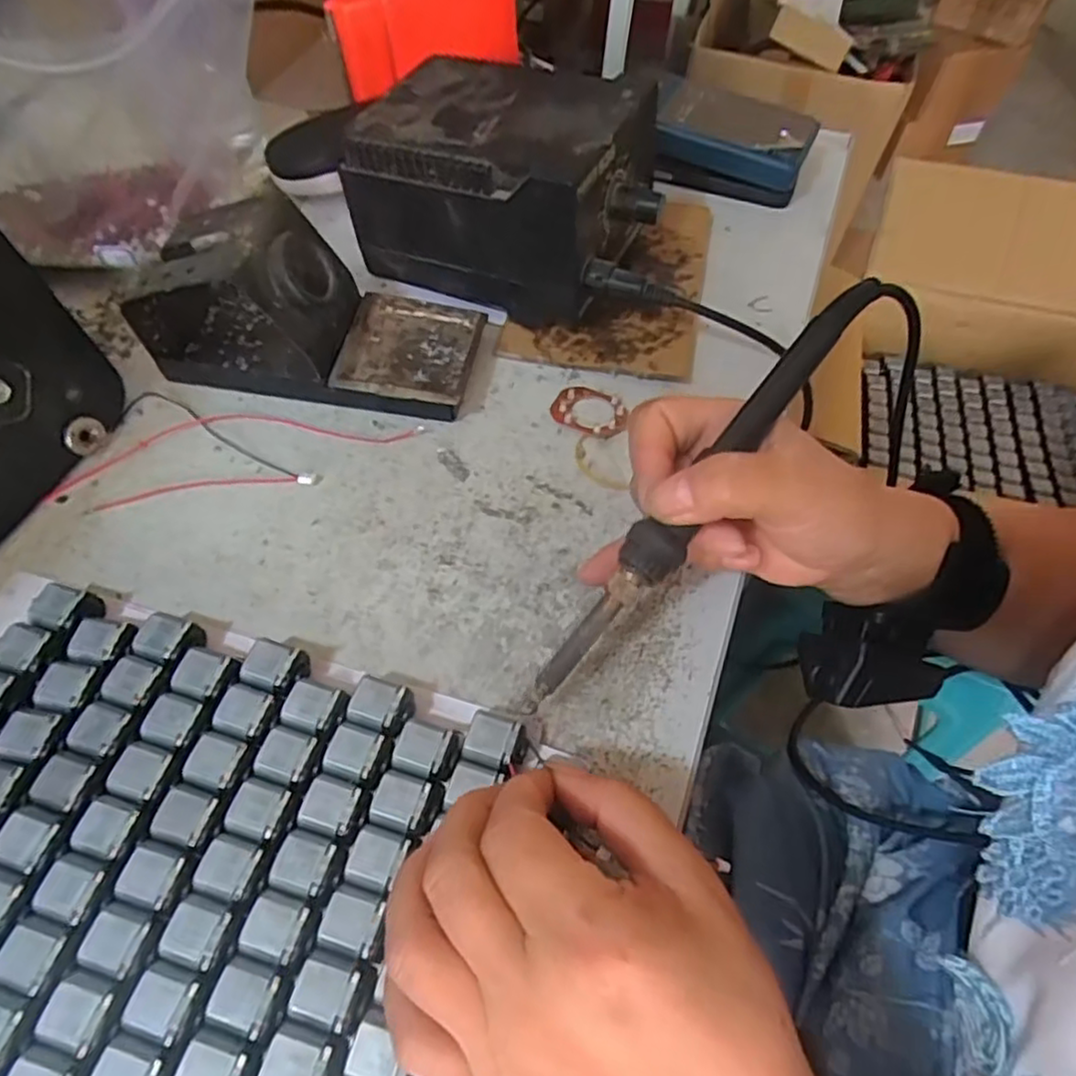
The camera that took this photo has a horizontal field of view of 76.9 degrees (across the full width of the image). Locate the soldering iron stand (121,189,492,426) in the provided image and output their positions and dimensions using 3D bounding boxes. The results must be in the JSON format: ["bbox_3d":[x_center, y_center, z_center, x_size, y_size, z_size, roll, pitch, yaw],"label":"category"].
[{"bbox_3d":[-0.119,-0.120,0.347,0.170,0.072,0.071,9,58,3],"label":"soldering iron stand"}]

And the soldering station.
[{"bbox_3d":[-0.011,-0.197,0.382,0.159,0.093,0.105,24,61,12],"label":"soldering station"}]

